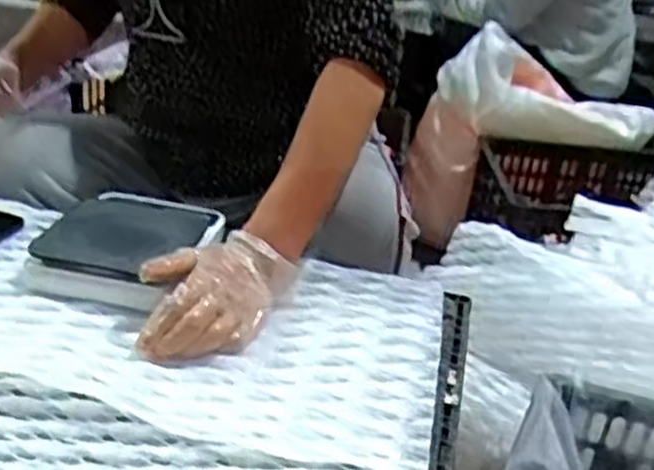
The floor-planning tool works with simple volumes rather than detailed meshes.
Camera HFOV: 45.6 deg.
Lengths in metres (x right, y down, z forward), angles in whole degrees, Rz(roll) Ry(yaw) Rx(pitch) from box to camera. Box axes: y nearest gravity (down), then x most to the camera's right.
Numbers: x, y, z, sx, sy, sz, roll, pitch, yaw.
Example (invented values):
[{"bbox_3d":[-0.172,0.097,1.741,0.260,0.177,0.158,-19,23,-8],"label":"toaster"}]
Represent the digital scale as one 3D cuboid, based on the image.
[{"bbox_3d":[-0.201,0.008,0.781,0.136,0.031,0.183,11,28,10],"label":"digital scale"}]

